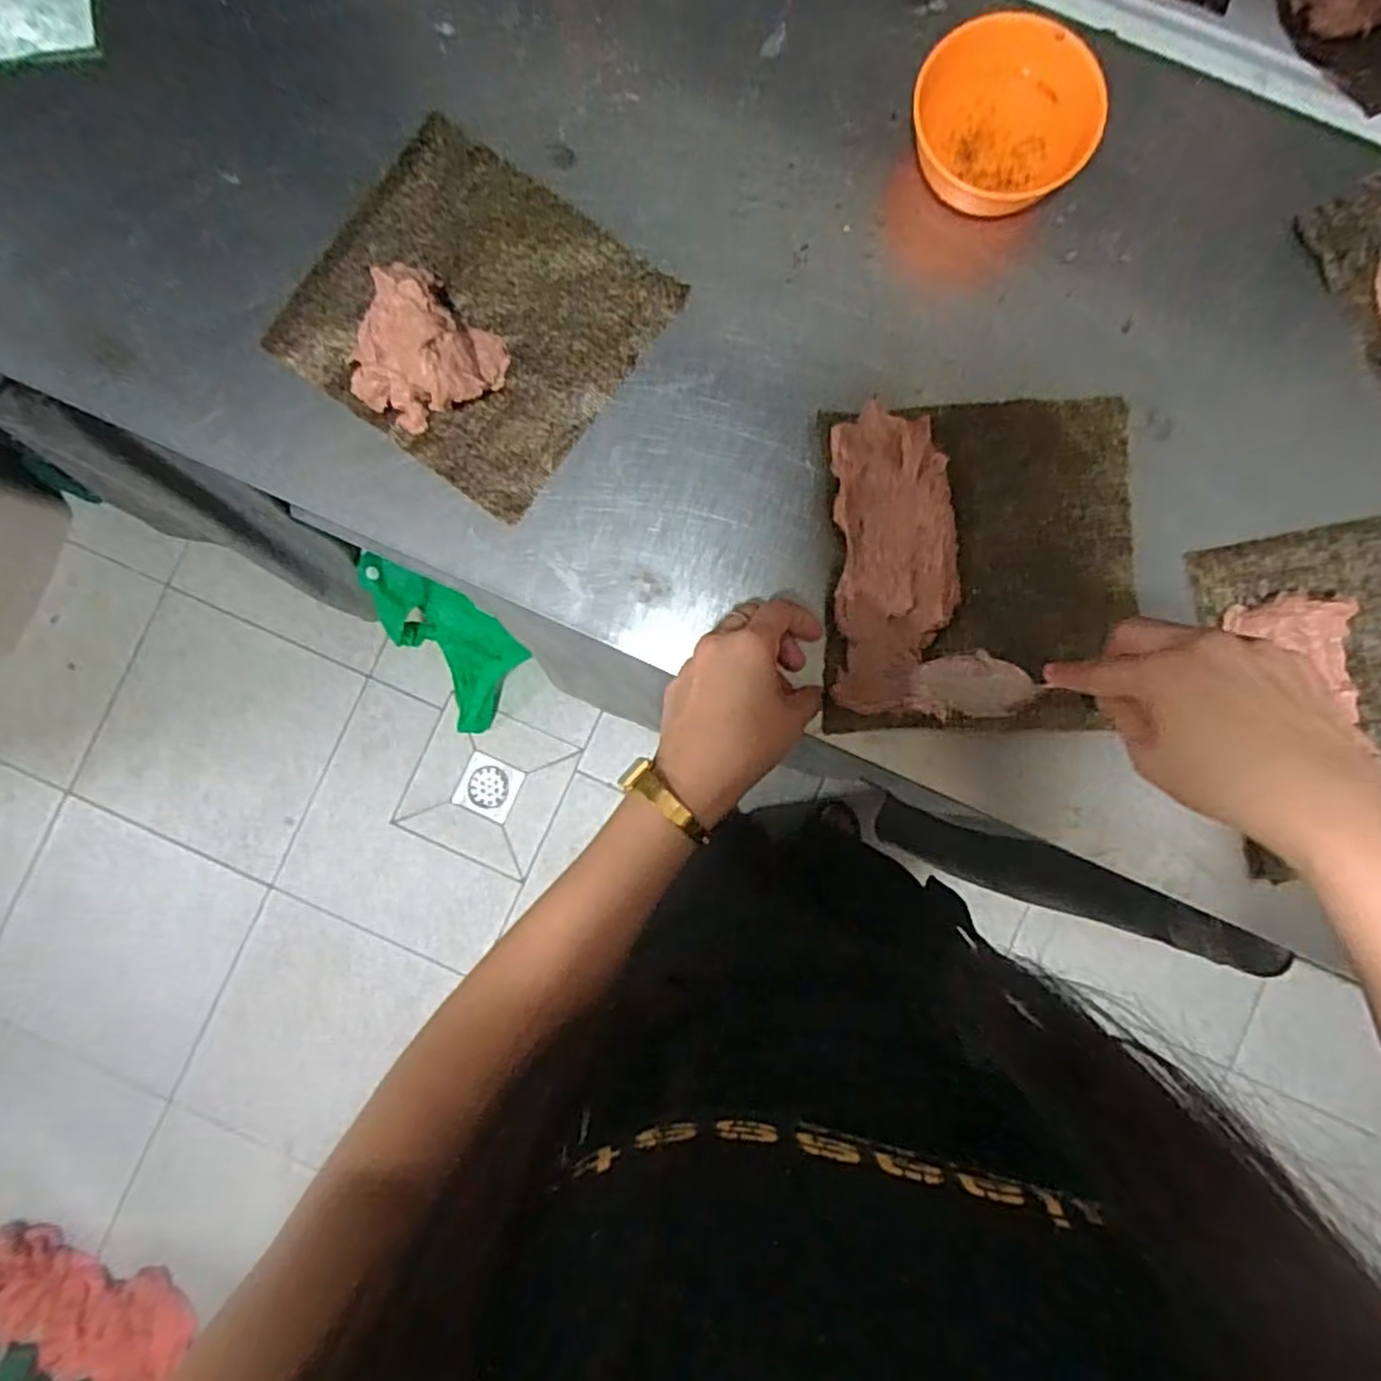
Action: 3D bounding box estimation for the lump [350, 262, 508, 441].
[{"bbox_3d":[-0.162,-0.201,0.440,0.080,0.032,0.080,0,88,1],"label":"lump"}]

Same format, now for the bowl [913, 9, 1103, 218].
[{"bbox_3d":[0.182,-0.332,0.434,0.107,0.046,0.095,19,88,1],"label":"bowl"}]

